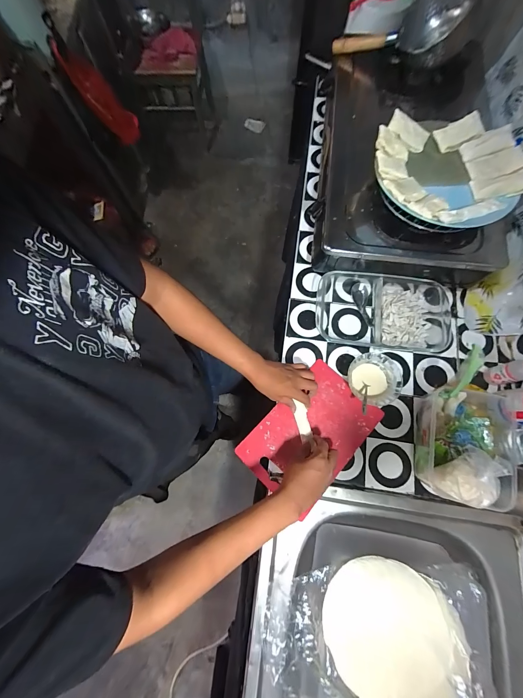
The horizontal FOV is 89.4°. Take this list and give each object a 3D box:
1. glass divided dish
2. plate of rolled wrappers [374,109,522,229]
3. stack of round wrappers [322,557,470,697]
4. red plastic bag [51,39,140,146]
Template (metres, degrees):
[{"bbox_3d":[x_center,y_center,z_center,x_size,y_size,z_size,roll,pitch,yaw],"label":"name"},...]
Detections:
[{"bbox_3d":[0.293,-0.083,0.619,0.313,0.044,0.179,6,75,3],"label":"glass divided dish"},{"bbox_3d":[0.367,-0.355,0.528,0.275,0.044,0.270,0,74,1],"label":"plate of rolled wrappers"},{"bbox_3d":[0.214,0.465,0.428,0.216,0.031,0.197,19,76,6],"label":"stack of round wrappers"},{"bbox_3d":[-0.654,-1.029,1.084,0.140,0.340,0.139,11,73,34],"label":"red plastic bag"}]

